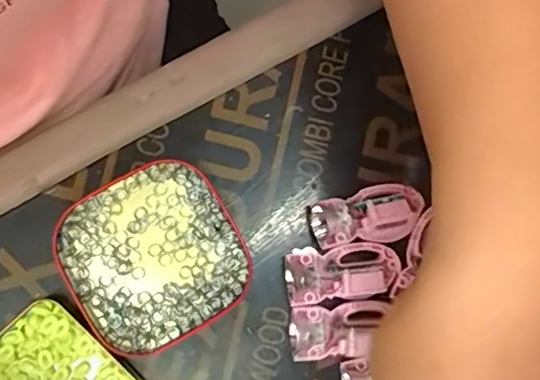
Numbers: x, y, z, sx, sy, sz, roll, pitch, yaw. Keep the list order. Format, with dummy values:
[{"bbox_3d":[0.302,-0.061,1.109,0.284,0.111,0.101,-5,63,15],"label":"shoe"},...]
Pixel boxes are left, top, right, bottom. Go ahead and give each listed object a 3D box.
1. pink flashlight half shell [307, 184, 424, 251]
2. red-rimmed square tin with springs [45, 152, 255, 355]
[{"bbox_3d":[0.058,0.016,0.340,0.065,0.015,0.032,-11,84,-6],"label":"pink flashlight half shell"},{"bbox_3d":[-0.069,0.039,0.338,0.100,0.018,0.099,-31,86,-7],"label":"red-rimmed square tin with springs"}]

